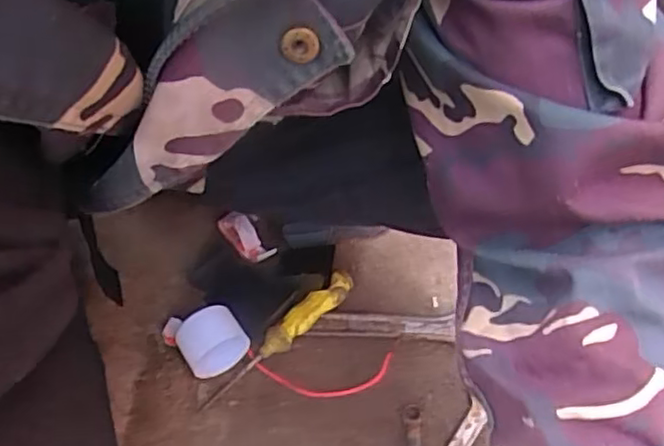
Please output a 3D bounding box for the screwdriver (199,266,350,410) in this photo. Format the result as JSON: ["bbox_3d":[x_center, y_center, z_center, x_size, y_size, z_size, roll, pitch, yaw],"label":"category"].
[{"bbox_3d":[-0.051,0.112,0.653,0.189,0.028,0.024,-36,61,-27],"label":"screwdriver"}]

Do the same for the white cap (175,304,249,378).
[{"bbox_3d":[-0.114,0.115,0.633,0.057,0.043,0.054,-26,59,-21],"label":"white cap"}]

